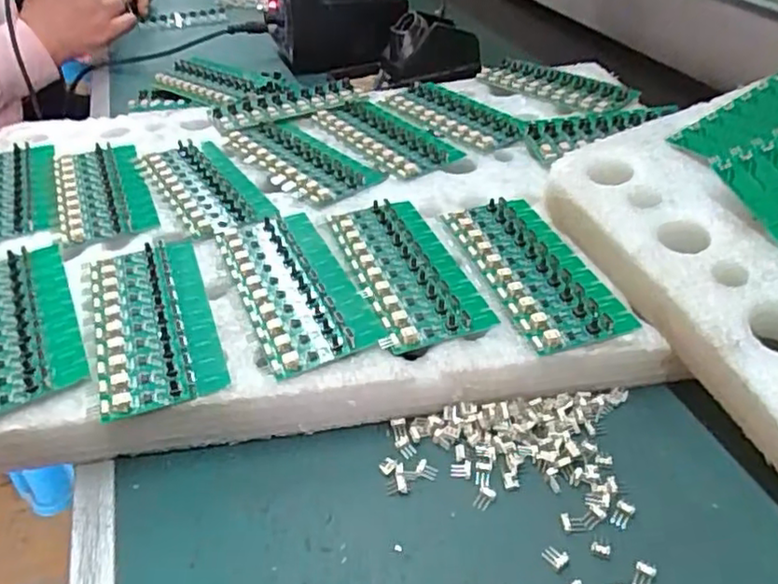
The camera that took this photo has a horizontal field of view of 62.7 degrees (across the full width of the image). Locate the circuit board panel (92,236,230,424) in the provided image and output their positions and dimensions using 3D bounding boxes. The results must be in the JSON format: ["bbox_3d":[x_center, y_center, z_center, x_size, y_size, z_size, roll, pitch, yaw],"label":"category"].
[{"bbox_3d":[-0.134,0.012,0.360,0.061,0.010,0.137,-17,41,-15],"label":"circuit board panel"}]

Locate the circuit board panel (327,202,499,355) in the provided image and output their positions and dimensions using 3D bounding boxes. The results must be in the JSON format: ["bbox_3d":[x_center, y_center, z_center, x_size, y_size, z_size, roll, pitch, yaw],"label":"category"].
[{"bbox_3d":[0.009,-0.019,0.390,0.061,0.008,0.134,-15,41,-13],"label":"circuit board panel"}]

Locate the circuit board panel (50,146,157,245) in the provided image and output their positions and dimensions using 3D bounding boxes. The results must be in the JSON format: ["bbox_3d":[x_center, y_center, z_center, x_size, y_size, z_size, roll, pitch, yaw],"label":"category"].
[{"bbox_3d":[-0.214,-0.076,0.474,0.061,0.012,0.135,-18,42,-17],"label":"circuit board panel"}]

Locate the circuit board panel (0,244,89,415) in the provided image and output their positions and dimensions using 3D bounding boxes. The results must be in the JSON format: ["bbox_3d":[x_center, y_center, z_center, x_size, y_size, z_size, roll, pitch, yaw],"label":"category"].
[{"bbox_3d":[-0.211,0.017,0.358,0.061,0.011,0.134,-22,43,-20],"label":"circuit board panel"}]

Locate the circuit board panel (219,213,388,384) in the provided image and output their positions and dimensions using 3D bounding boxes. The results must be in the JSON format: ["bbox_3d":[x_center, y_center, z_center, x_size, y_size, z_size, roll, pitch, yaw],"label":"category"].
[{"bbox_3d":[-0.056,-0.006,0.378,0.061,0.010,0.137,-18,42,-16],"label":"circuit board panel"}]

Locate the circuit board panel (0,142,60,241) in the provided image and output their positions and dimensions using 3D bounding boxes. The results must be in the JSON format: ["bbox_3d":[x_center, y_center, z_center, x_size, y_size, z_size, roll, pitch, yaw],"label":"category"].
[{"bbox_3d":[-0.281,-0.075,0.474,0.063,0.012,0.142,-18,42,-16],"label":"circuit board panel"}]

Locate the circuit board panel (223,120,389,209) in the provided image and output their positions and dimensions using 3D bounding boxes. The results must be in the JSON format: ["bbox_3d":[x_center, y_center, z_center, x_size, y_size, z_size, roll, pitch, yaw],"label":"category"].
[{"bbox_3d":[-0.070,-0.107,0.503,0.063,0.013,0.139,-30,46,-27],"label":"circuit board panel"}]

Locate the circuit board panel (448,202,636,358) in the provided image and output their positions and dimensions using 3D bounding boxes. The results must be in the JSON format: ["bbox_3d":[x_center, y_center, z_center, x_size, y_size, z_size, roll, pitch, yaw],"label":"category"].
[{"bbox_3d":[0.085,-0.016,0.385,0.059,0.011,0.134,-14,41,-12],"label":"circuit board panel"}]

